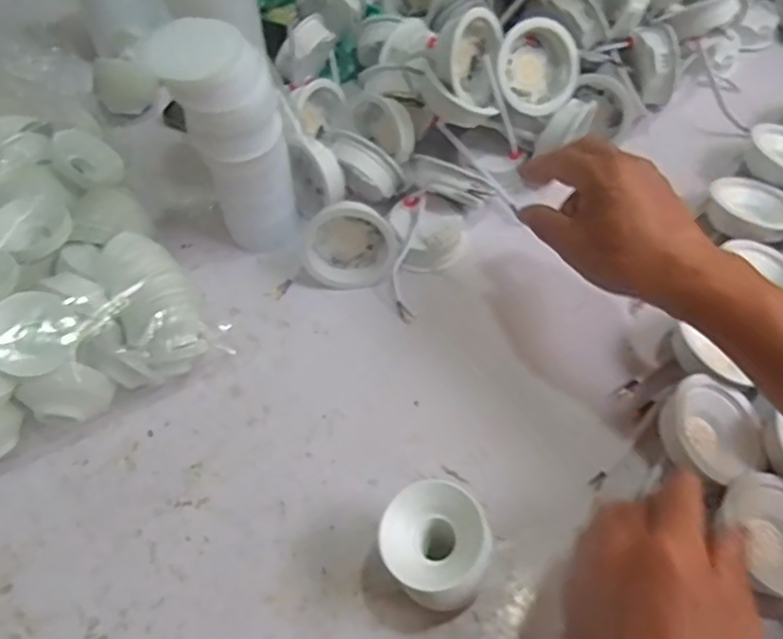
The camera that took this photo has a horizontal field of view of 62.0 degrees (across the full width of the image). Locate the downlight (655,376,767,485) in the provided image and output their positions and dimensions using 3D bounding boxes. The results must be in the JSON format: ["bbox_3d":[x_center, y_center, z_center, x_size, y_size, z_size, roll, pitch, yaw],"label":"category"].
[{"bbox_3d":[0.207,0.072,0.419,0.068,0.038,0.071,13,59,12],"label":"downlight"}]

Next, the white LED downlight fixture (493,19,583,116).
[{"bbox_3d":[0.116,-0.206,0.533,0.066,0.070,0.030,1,15,-22],"label":"white LED downlight fixture"}]

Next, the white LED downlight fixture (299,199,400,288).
[{"bbox_3d":[-0.032,-0.058,0.505,0.071,0.064,0.027,-1,41,3],"label":"white LED downlight fixture"}]

